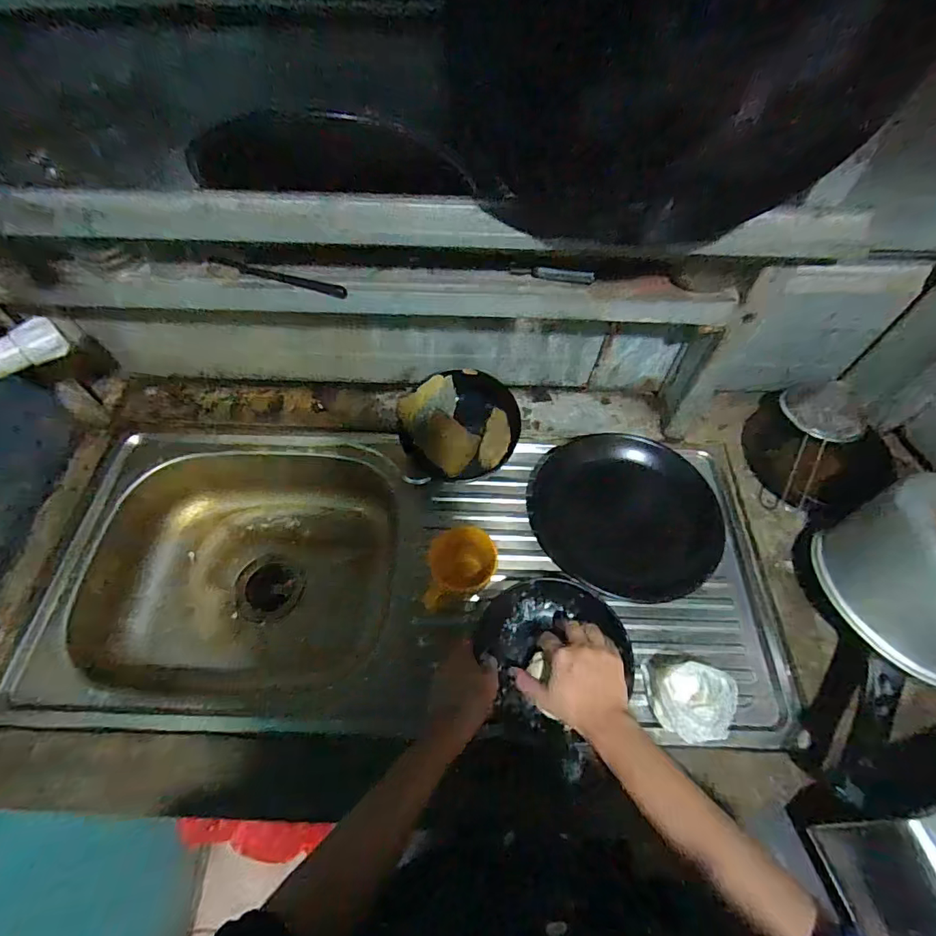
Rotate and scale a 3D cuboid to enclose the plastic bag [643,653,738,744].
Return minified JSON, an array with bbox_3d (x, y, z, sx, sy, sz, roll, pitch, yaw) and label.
[{"bbox_3d":[0.257,0.260,0.568,0.081,0.055,0.096,-6,59,-4],"label":"plastic bag"}]

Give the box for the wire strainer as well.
[{"bbox_3d":[0.497,-0.033,0.711,0.106,0.047,0.209,22,79,12],"label":"wire strainer"}]

